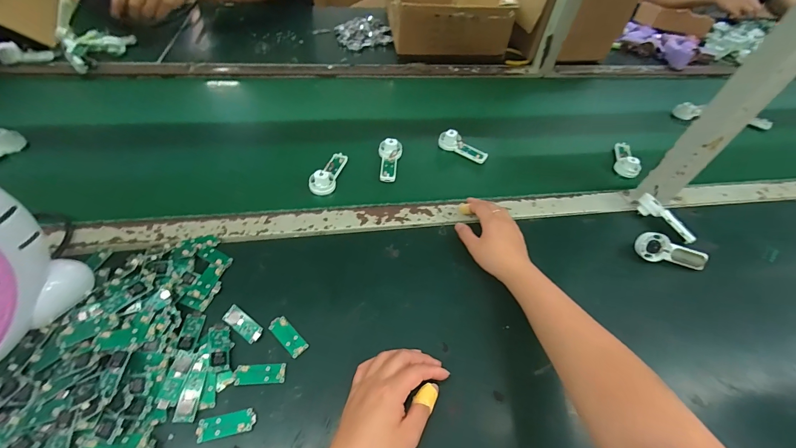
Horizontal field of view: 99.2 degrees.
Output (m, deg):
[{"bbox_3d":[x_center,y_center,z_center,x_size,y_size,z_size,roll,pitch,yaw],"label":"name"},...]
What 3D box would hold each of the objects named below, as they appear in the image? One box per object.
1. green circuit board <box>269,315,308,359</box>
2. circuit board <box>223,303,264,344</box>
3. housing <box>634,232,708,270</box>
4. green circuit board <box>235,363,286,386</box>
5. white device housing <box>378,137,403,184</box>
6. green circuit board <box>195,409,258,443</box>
[{"bbox_3d":[-0.124,0.127,0.383,0.051,0.004,0.020,39,57,23],"label":"green circuit board"},{"bbox_3d":[-0.177,0.114,0.387,0.052,0.006,0.020,32,55,19],"label":"circuit board"},{"bbox_3d":[0.392,0.041,0.488,0.092,0.019,0.040,18,99,5],"label":"housing"},{"bbox_3d":[-0.144,0.157,0.355,0.048,0.004,0.020,1,50,-12],"label":"green circuit board"},{"bbox_3d":[-0.014,-0.107,0.578,0.039,0.025,0.083,4,51,-3],"label":"white device housing"},{"bbox_3d":[-0.164,0.193,0.325,0.051,0.004,0.019,-8,53,-12],"label":"green circuit board"}]

